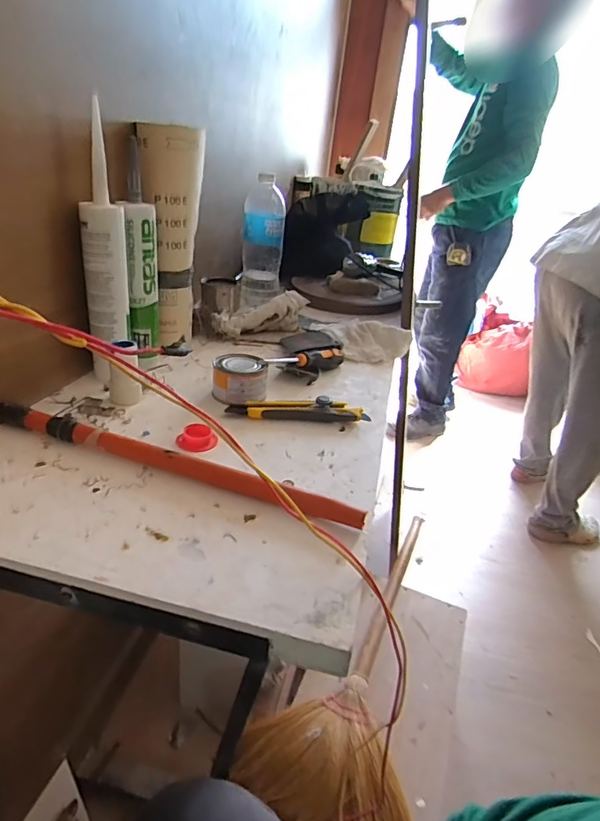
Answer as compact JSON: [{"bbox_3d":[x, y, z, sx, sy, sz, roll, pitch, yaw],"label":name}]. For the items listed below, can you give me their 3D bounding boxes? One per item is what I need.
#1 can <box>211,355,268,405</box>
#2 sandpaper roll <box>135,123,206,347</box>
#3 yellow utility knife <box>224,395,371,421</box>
[{"bbox_3d":[-0.076,-0.042,0.623,0.071,0.039,0.072,3,29,-8],"label":"can"},{"bbox_3d":[-0.178,-0.246,0.711,0.100,0.290,0.066,-8,33,-27],"label":"sandpaper roll"},{"bbox_3d":[-0.001,-0.004,0.595,0.168,0.026,0.031,3,29,-8],"label":"yellow utility knife"}]

